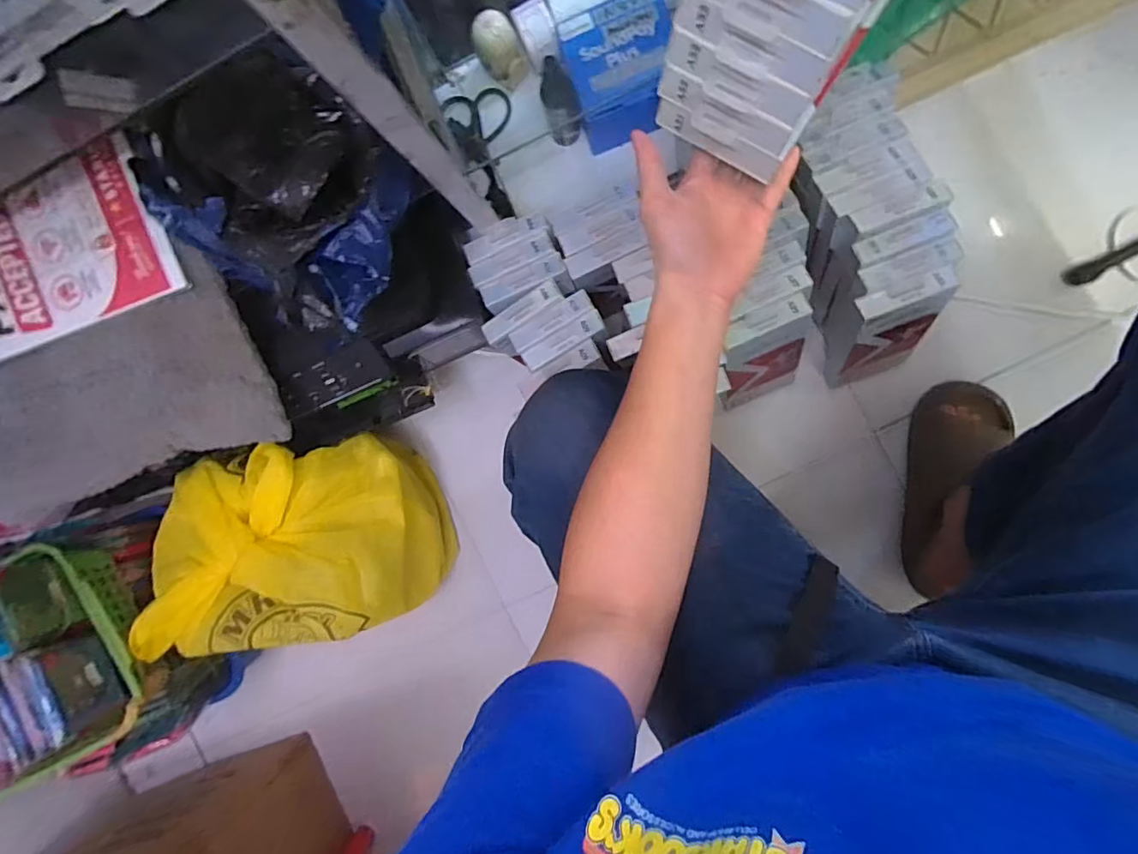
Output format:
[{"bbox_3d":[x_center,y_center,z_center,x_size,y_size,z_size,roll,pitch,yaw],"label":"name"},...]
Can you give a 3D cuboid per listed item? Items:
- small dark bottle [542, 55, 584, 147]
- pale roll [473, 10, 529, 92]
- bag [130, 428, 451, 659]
[{"bbox_3d":[-0.008,-0.390,0.671,0.043,0.145,0.034,-15,91,8],"label":"small dark bottle"},{"bbox_3d":[-0.084,-0.471,0.690,0.055,0.094,0.052,0,93,7],"label":"pale roll"},{"bbox_3d":[-0.363,0.146,0.759,0.335,0.200,0.243,-9,92,8],"label":"bag"}]

